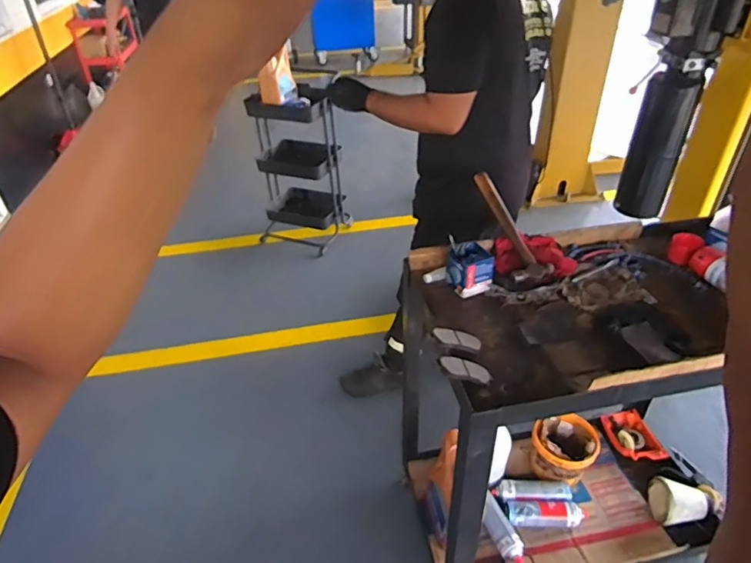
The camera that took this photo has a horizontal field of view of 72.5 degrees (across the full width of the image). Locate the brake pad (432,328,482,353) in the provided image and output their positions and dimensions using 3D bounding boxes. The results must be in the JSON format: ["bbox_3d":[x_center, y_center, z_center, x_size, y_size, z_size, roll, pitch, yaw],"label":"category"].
[{"bbox_3d":[0.147,0.104,0.943,0.092,0.018,0.039,15,36,-7],"label":"brake pad"}]

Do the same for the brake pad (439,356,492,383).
[{"bbox_3d":[0.154,0.150,0.883,0.101,0.013,0.046,16,31,-22],"label":"brake pad"}]

